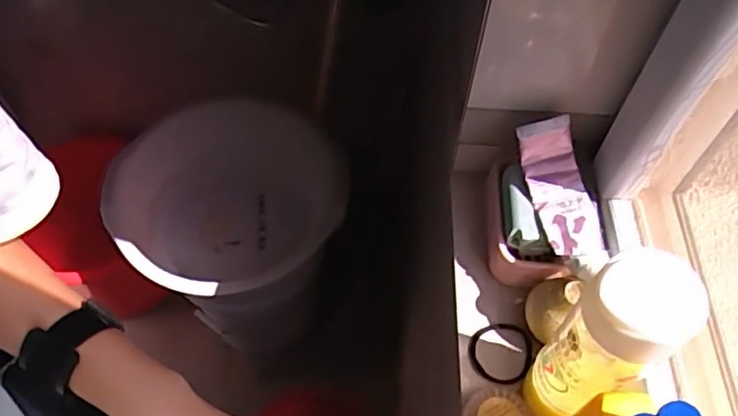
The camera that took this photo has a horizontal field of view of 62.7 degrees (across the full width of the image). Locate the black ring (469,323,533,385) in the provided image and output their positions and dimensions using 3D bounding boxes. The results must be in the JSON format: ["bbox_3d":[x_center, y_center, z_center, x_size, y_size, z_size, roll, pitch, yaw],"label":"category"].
[{"bbox_3d":[0.114,0.123,0.522,0.053,0.007,0.053,0,58,0],"label":"black ring"}]

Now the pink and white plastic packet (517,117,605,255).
[{"bbox_3d":[0.167,-0.015,0.523,0.051,0.033,0.120,-12,76,-8],"label":"pink and white plastic packet"}]

